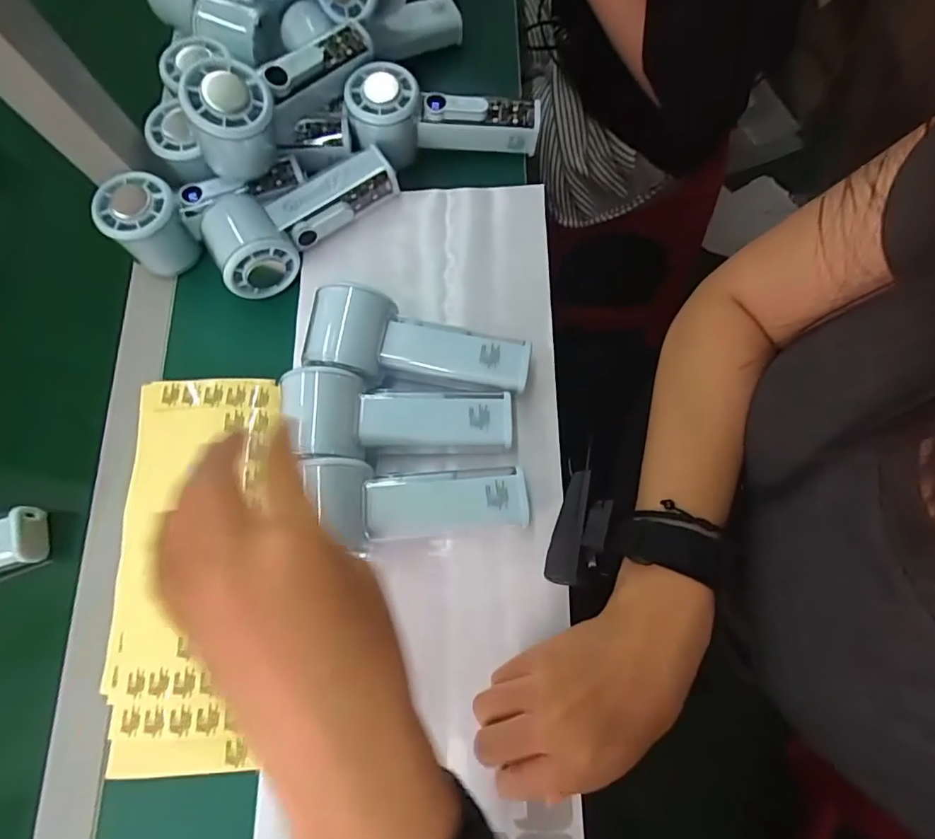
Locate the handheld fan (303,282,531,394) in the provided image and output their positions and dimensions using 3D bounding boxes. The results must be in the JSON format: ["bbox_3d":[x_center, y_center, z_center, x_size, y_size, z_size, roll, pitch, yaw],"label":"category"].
[{"bbox_3d":[-0.034,-0.049,0.349,0.151,0.058,0.055,7,76,6],"label":"handheld fan"}]

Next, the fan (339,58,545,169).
[{"bbox_3d":[-0.019,-0.245,0.407,0.150,0.050,0.051,0,75,4],"label":"fan"}]

